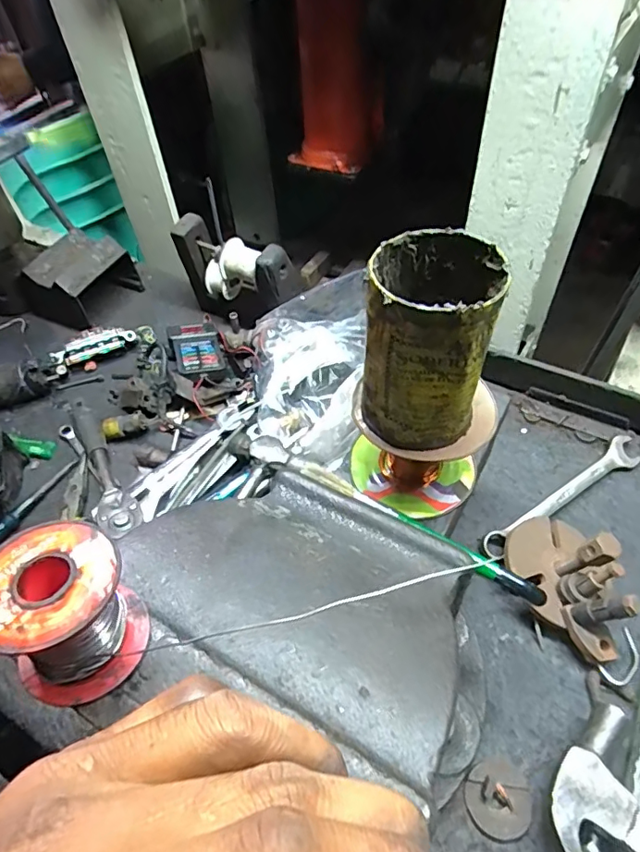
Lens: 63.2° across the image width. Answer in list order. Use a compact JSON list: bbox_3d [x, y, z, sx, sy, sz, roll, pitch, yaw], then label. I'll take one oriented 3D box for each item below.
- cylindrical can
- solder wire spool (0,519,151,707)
[{"bbox_3d":[0.067,-0.049,0.317,0.074,0.116,0.077,13,53,14],"label":"cylindrical can"},{"bbox_3d":[-0.100,0.074,0.212,0.052,0.057,0.055,-36,58,-23],"label":"solder wire spool"}]

